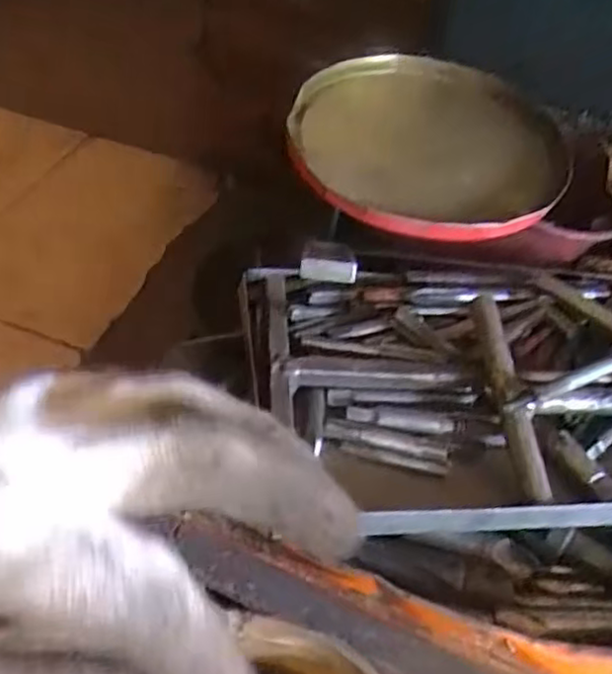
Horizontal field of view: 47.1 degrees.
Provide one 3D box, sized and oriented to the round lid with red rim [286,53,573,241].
[{"bbox_3d":[0.080,-0.133,0.476,0.182,0.024,0.182,-1,54,-6],"label":"round lid with red rim"}]

